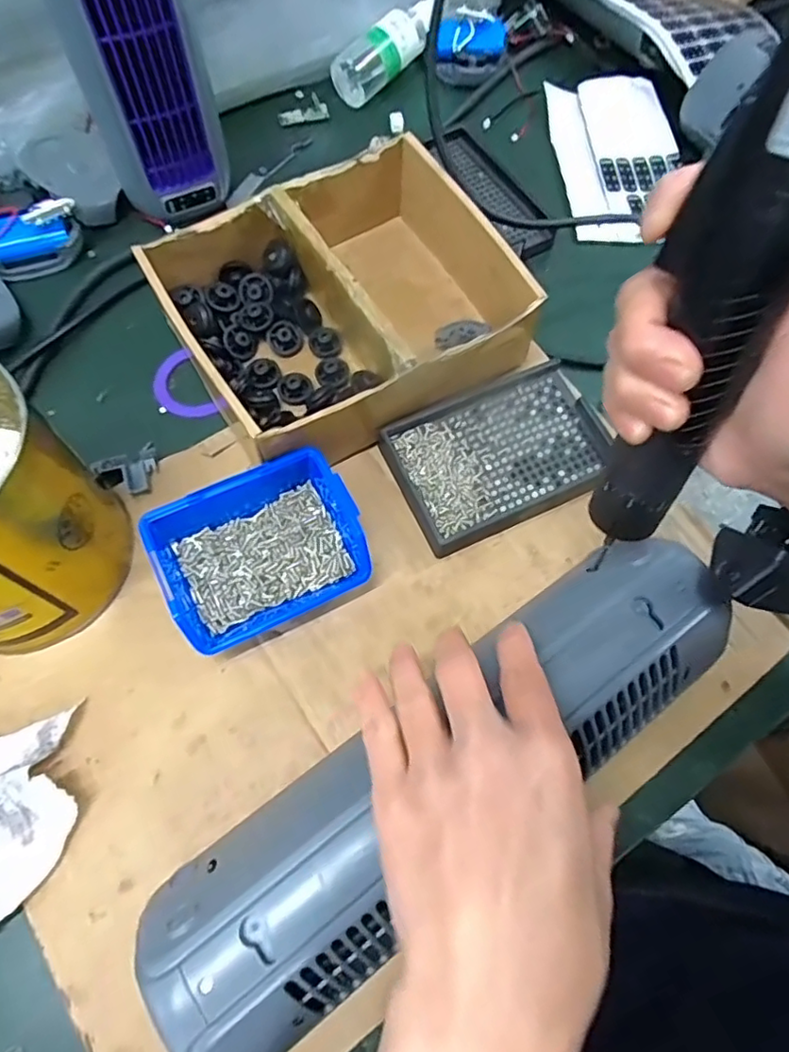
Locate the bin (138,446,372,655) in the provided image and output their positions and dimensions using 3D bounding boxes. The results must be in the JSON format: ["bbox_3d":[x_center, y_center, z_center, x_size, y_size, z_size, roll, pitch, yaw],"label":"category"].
[{"bbox_3d":[-0.078,0.012,0.350,0.109,0.046,0.088,-25,71,-12],"label":"bin"}]

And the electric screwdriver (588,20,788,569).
[{"bbox_3d":[0.112,-0.065,0.214,0.033,0.201,0.034,-2,48,-3],"label":"electric screwdriver"}]

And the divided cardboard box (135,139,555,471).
[{"bbox_3d":[-0.034,-0.145,0.400,0.206,0.069,0.172,-29,72,-14],"label":"divided cardboard box"}]

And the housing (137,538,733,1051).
[{"bbox_3d":[0.033,0.115,0.280,0.296,0.070,0.083,-32,72,-11],"label":"housing"}]

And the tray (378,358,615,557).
[{"bbox_3d":[0.071,-0.047,0.395,0.137,0.024,0.093,-23,70,-12],"label":"tray"}]

